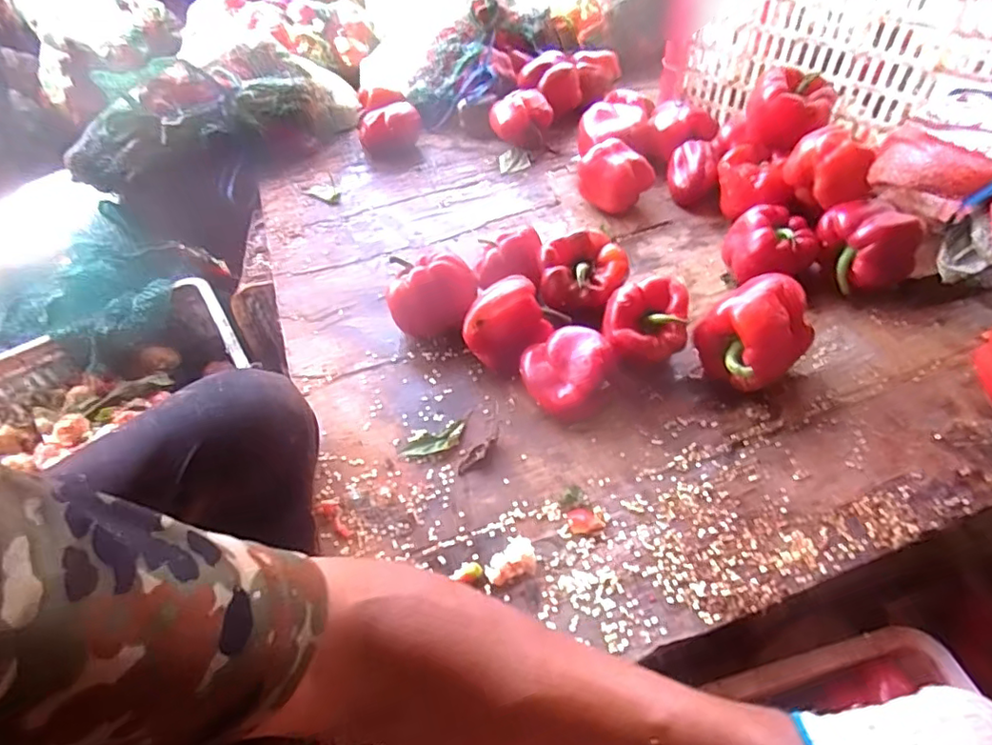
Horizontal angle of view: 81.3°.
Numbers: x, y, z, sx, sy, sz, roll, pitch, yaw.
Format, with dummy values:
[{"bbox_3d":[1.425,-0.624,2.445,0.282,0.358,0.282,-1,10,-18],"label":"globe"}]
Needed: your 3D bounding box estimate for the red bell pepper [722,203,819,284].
[{"bbox_3d":[0.326,-0.146,0.687,0.095,0.076,0.082,-6,48,0],"label":"red bell pepper"}]

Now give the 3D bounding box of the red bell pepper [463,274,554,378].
[{"bbox_3d":[0.016,-0.053,0.626,0.087,0.082,0.085,17,52,19],"label":"red bell pepper"}]

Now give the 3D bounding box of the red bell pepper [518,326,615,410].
[{"bbox_3d":[0.069,-0.001,0.582,0.085,0.067,0.069,-1,48,4],"label":"red bell pepper"}]

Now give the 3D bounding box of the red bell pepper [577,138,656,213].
[{"bbox_3d":[0.160,-0.265,0.800,0.095,0.080,0.072,28,56,26],"label":"red bell pepper"}]

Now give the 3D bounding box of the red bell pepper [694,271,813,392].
[{"bbox_3d":[0.259,-0.031,0.578,0.104,0.097,0.075,-18,49,-11],"label":"red bell pepper"}]

